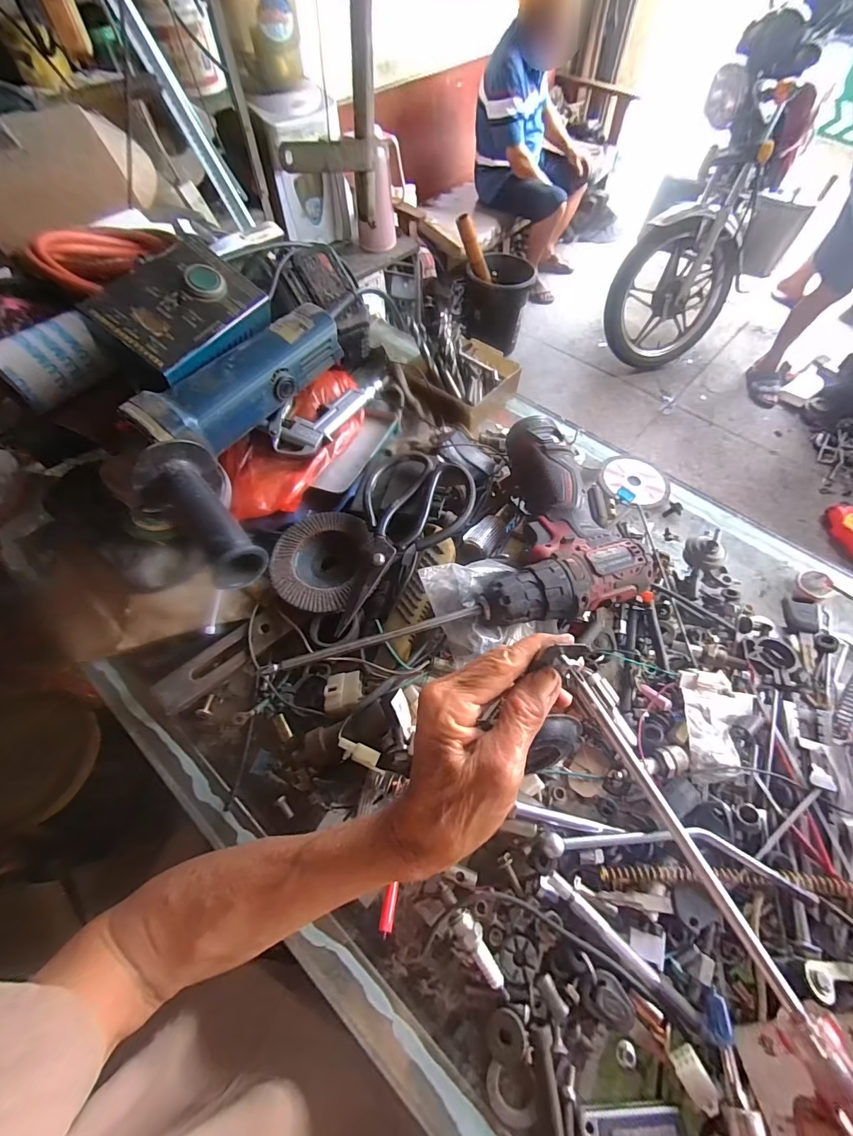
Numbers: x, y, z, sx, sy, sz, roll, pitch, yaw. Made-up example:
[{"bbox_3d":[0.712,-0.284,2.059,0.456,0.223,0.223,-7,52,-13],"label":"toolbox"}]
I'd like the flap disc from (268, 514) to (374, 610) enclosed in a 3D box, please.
[{"bbox_3d":[-0.093,-0.009,0.375,0.082,0.021,0.091,19,62,11],"label":"flap disc"}]

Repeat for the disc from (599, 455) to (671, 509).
[{"bbox_3d":[0.229,-0.096,0.468,0.074,0.008,0.074,0,61,0],"label":"disc"}]

